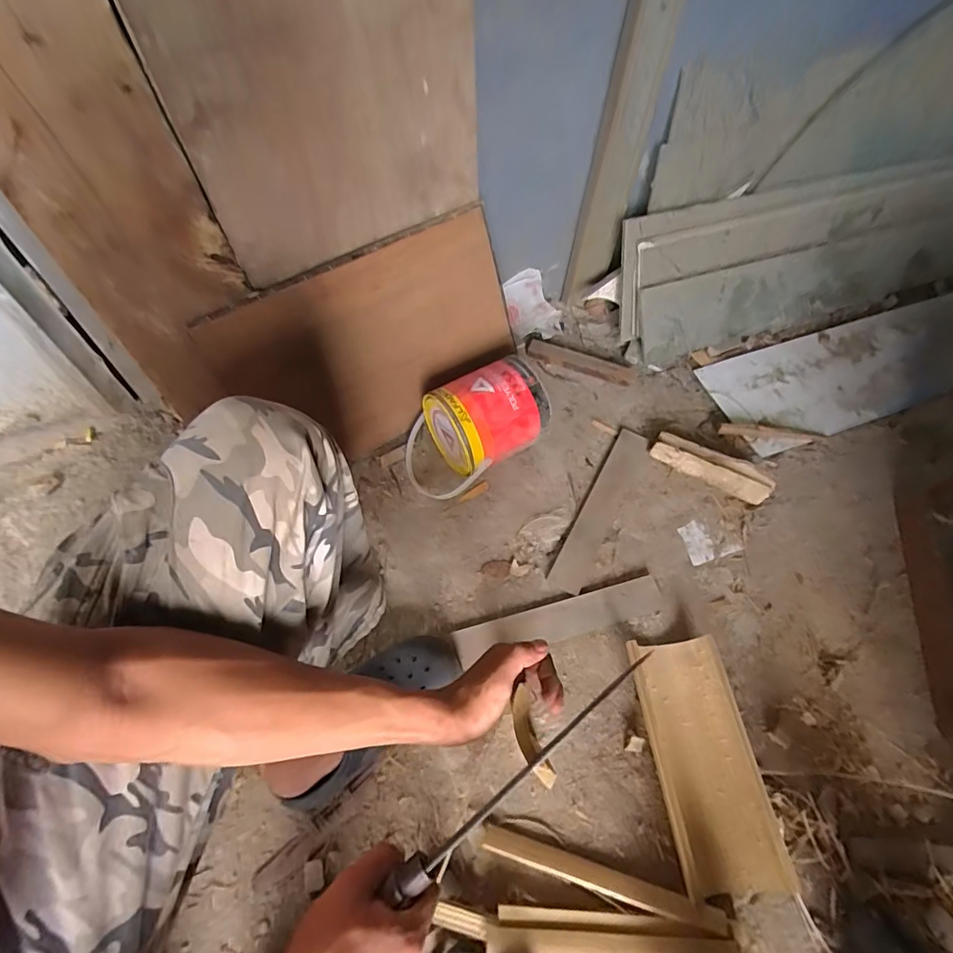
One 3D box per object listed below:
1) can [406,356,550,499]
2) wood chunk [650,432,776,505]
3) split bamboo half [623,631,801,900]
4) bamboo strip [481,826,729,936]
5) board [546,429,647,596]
[{"bbox_3d":[-0.004,-0.073,0.819,0.231,0.168,0.151,-18,61,-13],"label":"can"},{"bbox_3d":[0.401,-0.019,0.846,0.198,0.048,0.047,26,62,13],"label":"wood chunk"},{"bbox_3d":[0.284,0.354,0.629,0.124,0.046,0.280,-5,60,-6],"label":"split bamboo half"},{"bbox_3d":[0.143,0.465,0.574,0.274,0.011,0.026,15,60,6],"label":"bamboo strip"},{"bbox_3d":[0.209,0.048,0.833,0.052,0.012,0.327,28,62,13],"label":"board"}]

